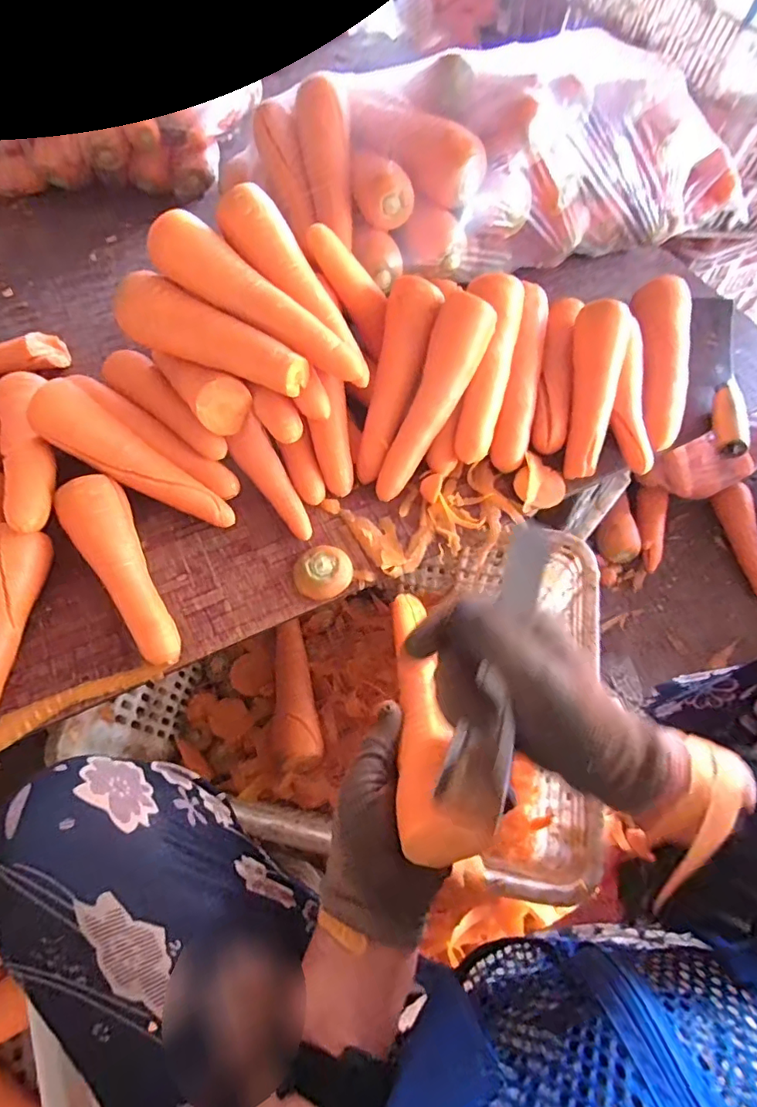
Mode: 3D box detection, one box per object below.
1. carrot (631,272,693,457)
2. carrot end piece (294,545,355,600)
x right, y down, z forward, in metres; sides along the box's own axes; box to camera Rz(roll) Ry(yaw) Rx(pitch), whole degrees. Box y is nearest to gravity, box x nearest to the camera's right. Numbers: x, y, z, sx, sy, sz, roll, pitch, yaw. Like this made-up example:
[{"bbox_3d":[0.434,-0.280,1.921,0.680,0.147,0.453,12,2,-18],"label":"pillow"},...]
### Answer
[{"bbox_3d":[0.321,-0.221,0.577,0.059,0.050,0.224,10,62,3],"label":"carrot"},{"bbox_3d":[-0.052,0.017,0.488,0.054,0.014,0.051,1,62,-1],"label":"carrot end piece"}]

